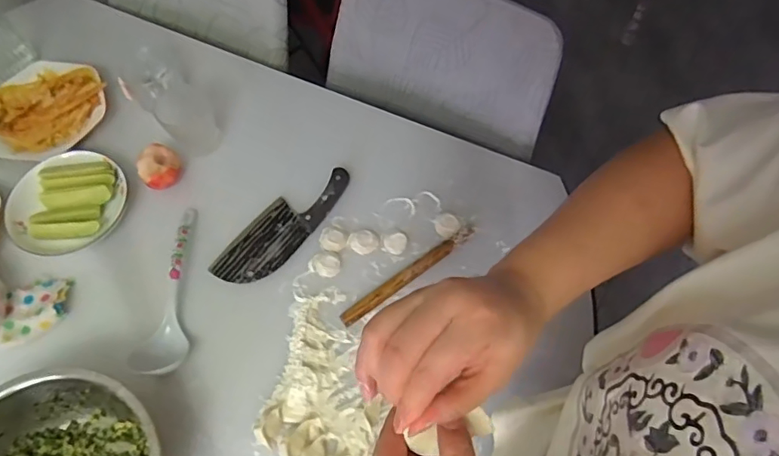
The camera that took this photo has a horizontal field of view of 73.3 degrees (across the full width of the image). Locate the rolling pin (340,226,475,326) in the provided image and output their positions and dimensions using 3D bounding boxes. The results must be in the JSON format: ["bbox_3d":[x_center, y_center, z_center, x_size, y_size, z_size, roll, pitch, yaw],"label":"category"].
[{"bbox_3d":[0.030,0.066,0.746,0.228,0.023,0.020,-34,69,-14],"label":"rolling pin"}]

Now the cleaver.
[{"bbox_3d":[-0.161,-0.011,0.787,0.088,0.017,0.235,35,70,16],"label":"cleaver"}]

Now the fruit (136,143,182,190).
[{"bbox_3d":[-0.357,-0.090,0.826,0.063,0.060,0.069,0,65,1],"label":"fruit"}]

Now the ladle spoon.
[{"bbox_3d":[-0.310,0.078,0.741,0.071,0.048,0.257,-4,65,-1],"label":"ladle spoon"}]

